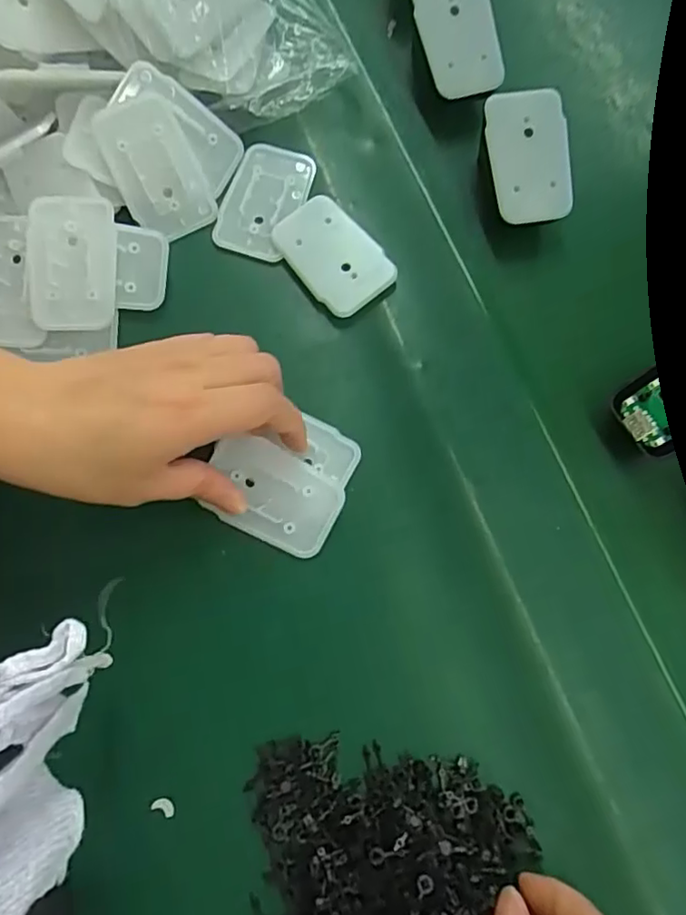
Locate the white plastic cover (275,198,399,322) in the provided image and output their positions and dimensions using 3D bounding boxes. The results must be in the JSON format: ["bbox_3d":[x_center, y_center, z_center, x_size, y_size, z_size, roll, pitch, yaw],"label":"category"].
[{"bbox_3d":[-0.006,-0.109,0.322,0.042,0.010,0.065,-39,80,-10],"label":"white plastic cover"}]

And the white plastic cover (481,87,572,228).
[{"bbox_3d":[0.099,-0.158,0.314,0.043,0.008,0.063,-11,104,-8],"label":"white plastic cover"}]

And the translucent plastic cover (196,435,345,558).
[{"bbox_3d":[-0.035,0.019,0.296,0.066,0.008,0.045,25,95,2],"label":"translucent plastic cover"}]

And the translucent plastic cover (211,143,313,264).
[{"bbox_3d":[-0.043,-0.143,0.333,0.040,0.012,0.063,23,77,4],"label":"translucent plastic cover"}]

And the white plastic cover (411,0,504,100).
[{"bbox_3d":[0.067,-0.240,0.337,0.043,0.008,0.063,-20,105,3],"label":"white plastic cover"}]

